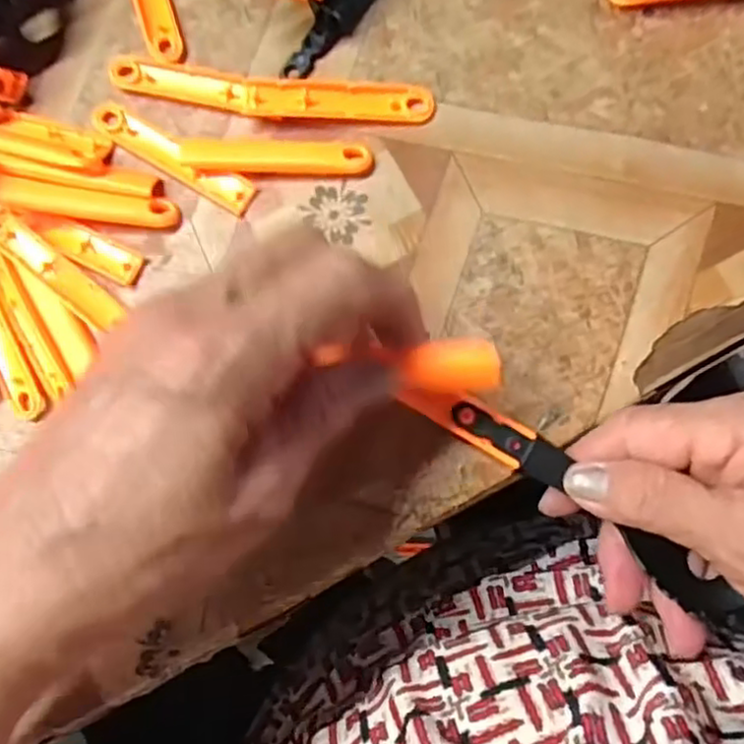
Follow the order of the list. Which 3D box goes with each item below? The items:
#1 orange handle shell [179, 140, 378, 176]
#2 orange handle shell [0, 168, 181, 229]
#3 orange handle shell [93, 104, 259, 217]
[{"bbox_3d":[-0.039,-0.088,0.282,0.077,0.005,0.015,3,82,5],"label":"orange handle shell"},{"bbox_3d":[-0.117,-0.068,0.278,0.076,0.007,0.015,8,82,-10],"label":"orange handle shell"},{"bbox_3d":[-0.082,-0.089,0.286,0.077,0.004,0.014,30,85,8],"label":"orange handle shell"}]

